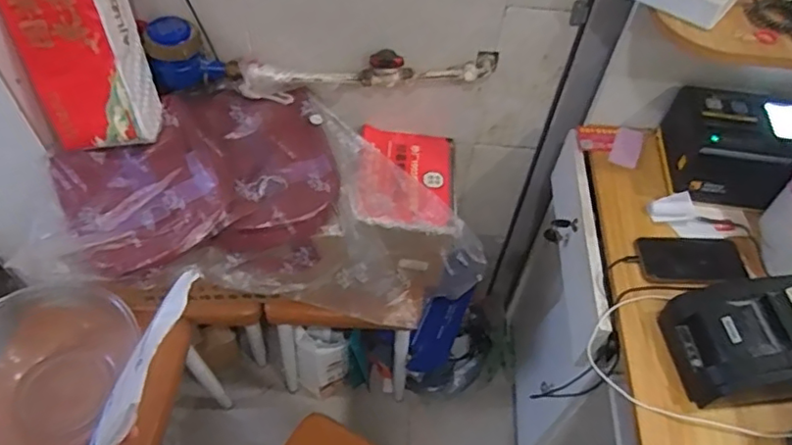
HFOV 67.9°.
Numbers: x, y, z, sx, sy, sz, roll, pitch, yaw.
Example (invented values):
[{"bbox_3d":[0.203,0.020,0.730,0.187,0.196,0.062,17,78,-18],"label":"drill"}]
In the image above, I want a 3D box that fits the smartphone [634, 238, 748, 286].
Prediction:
[{"bbox_3d":[0.410,0.055,0.813,0.154,0.015,0.075,-3,54,-6],"label":"smartphone"}]

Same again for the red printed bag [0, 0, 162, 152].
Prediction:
[{"bbox_3d":[-0.440,-0.277,0.790,0.152,0.374,0.085,-14,35,-13],"label":"red printed bag"}]

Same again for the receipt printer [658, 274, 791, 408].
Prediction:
[{"bbox_3d":[0.425,0.133,0.683,0.174,0.093,0.129,-3,54,-6],"label":"receipt printer"}]

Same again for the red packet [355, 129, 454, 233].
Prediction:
[{"bbox_3d":[0.019,-0.081,1.039,0.170,0.031,0.221,7,50,-5],"label":"red packet"}]

